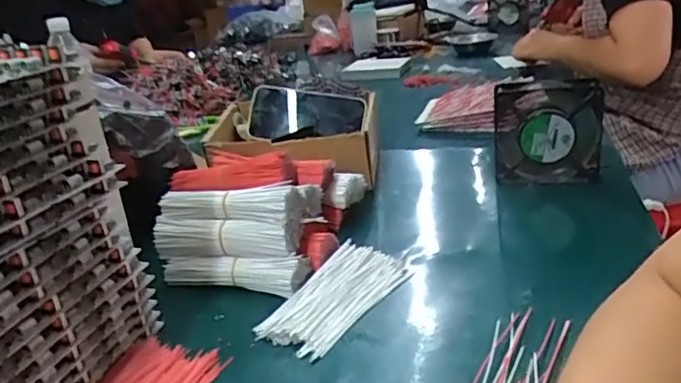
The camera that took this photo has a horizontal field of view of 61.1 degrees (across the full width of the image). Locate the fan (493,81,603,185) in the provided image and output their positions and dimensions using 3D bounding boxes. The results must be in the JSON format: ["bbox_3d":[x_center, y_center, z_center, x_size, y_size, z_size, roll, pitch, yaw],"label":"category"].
[{"bbox_3d":[0.251,-0.063,0.708,0.121,0.141,0.045,-4,22,9],"label":"fan"}]

